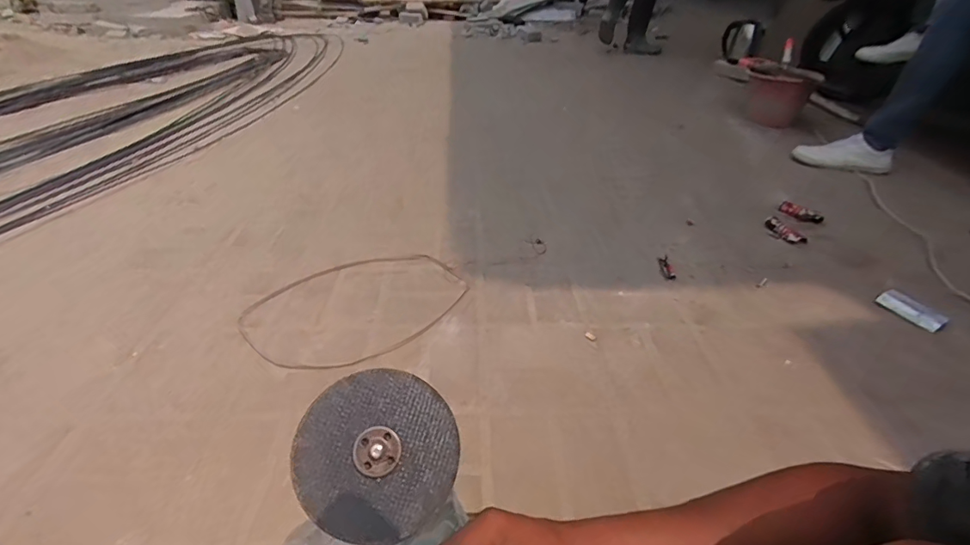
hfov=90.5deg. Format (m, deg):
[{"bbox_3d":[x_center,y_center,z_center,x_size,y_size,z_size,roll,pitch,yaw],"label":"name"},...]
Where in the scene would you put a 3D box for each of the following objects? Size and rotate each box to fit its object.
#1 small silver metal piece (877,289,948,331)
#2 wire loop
[{"bbox_3d":[0.864,0.075,0.974,0.045,0.025,0.110,-15,38,-21],"label":"small silver metal piece"},{"bbox_3d":[-0.271,0.066,1.037,0.445,0.015,0.355,-28,42,-32],"label":"wire loop"}]

